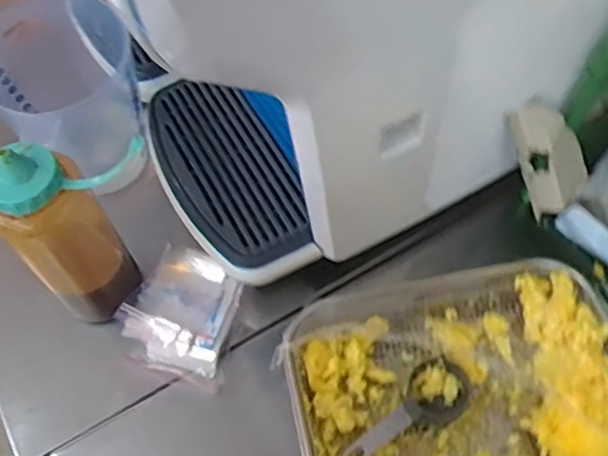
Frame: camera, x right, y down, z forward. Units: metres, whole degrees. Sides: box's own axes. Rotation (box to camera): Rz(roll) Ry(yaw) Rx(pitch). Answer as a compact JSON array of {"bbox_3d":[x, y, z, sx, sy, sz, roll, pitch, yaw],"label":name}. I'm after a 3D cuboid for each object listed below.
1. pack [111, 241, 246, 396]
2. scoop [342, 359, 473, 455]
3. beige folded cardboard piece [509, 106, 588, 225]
[{"bbox_3d":[-0.119,0.082,0.644,0.115,0.022,0.124,19,63,13],"label":"pack"},{"bbox_3d":[0.090,0.166,0.576,0.134,0.030,0.051,-30,63,-13],"label":"scoop"},{"bbox_3d":[0.222,-0.065,0.587,0.047,0.108,0.028,-33,25,-15],"label":"beige folded cardboard piece"}]

